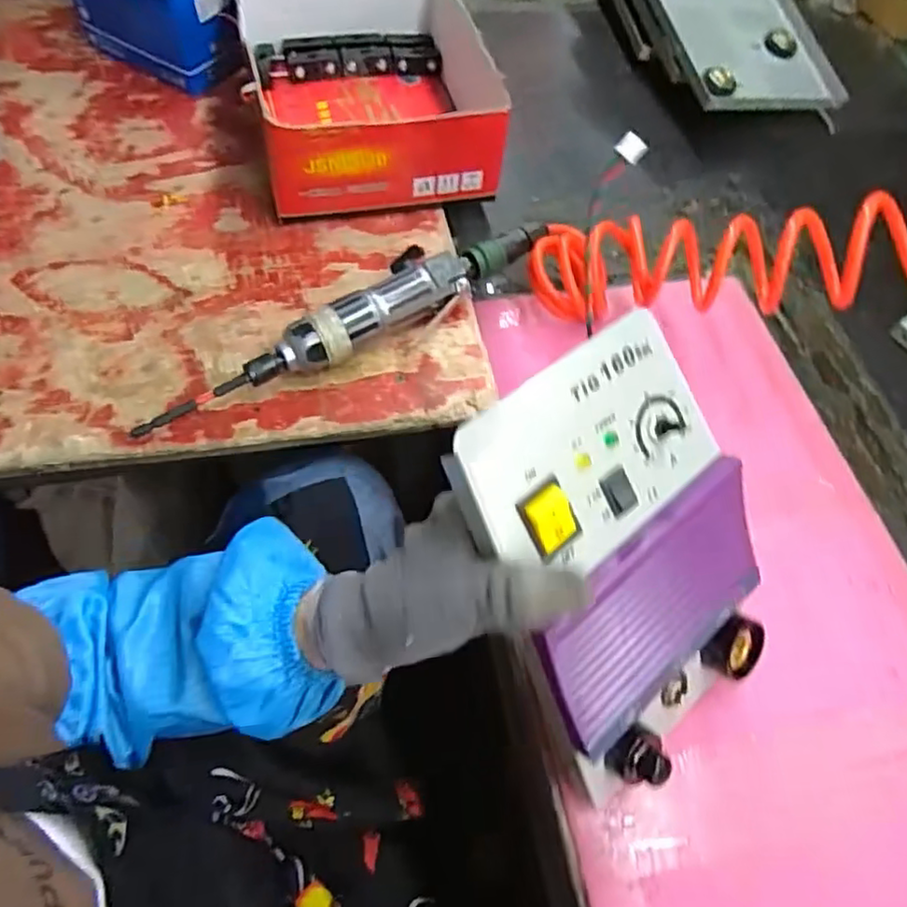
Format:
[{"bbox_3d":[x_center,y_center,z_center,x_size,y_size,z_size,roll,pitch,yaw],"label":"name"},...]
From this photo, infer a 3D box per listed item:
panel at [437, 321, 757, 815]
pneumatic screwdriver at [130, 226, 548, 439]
[{"bbox_3d":[0.088,0.055,0.329,0.141,0.031,0.216,-32,107,-24],"label":"panel"},{"bbox_3d":[-0.069,-0.099,0.477,0.338,0.043,0.050,-32,69,-22],"label":"pneumatic screwdriver"}]

